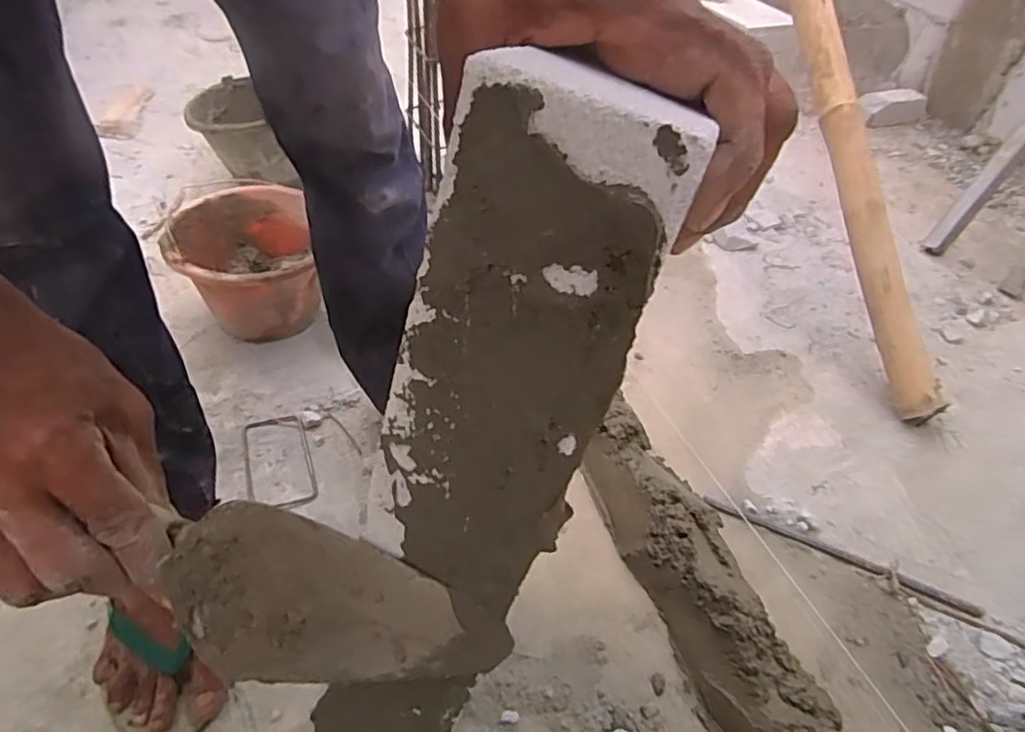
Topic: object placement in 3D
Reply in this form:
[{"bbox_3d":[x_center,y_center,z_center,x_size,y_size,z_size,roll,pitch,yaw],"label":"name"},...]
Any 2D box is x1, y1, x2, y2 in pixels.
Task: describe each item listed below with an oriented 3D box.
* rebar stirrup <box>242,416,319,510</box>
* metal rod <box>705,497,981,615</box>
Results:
[{"bbox_3d":[-0.308,0.123,0.828,0.082,0.014,0.146,-13,49,-17],"label":"rebar stirrup"},{"bbox_3d":[0.401,0.230,0.788,0.323,0.012,0.020,24,49,17],"label":"metal rod"}]

